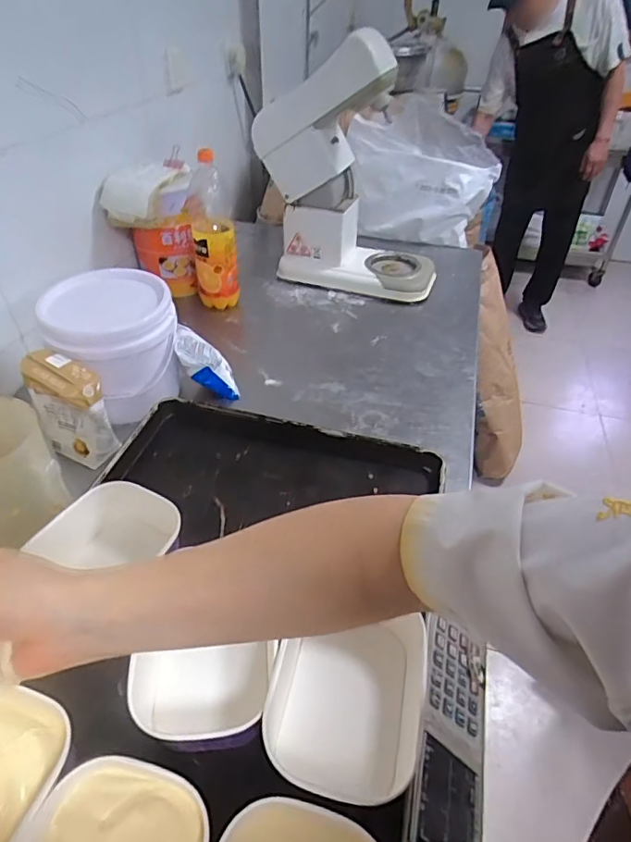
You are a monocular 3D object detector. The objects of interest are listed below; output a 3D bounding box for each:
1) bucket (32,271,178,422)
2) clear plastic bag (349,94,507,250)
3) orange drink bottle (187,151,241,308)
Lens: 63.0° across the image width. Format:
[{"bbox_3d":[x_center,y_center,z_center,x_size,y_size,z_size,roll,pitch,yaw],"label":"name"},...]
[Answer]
[{"bbox_3d":[-0.351,-0.135,0.916,0.198,0.189,0.182,1,41,-1],"label":"bucket"},{"bbox_3d":[0.303,-0.726,1.538,0.452,0.388,0.107,20,17,-8],"label":"clear plastic bag"},{"bbox_3d":[-0.231,-0.411,1.165,0.103,0.324,0.126,-6,42,-9],"label":"orange drink bottle"}]

